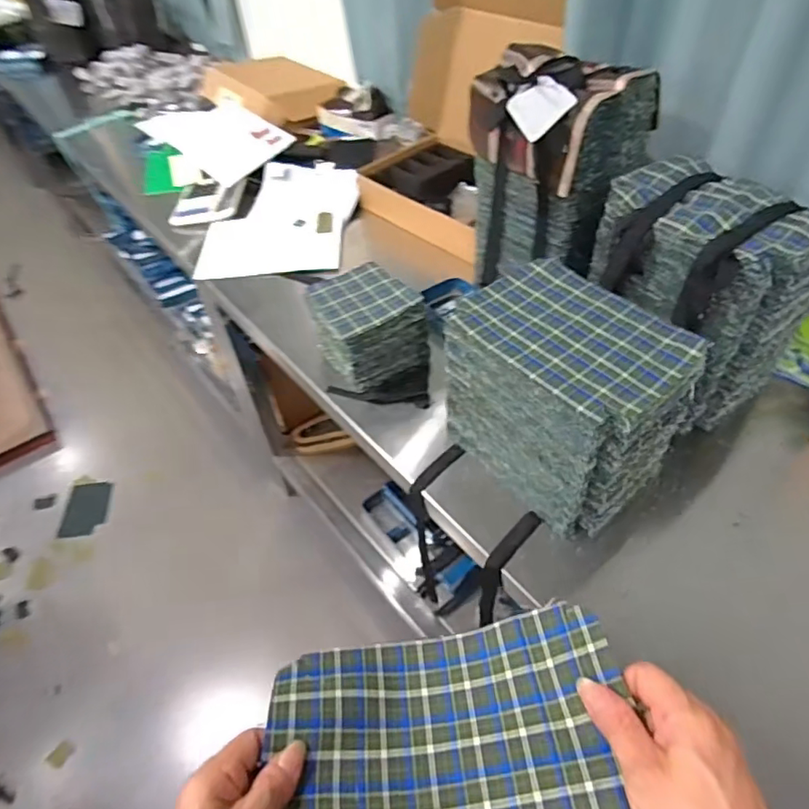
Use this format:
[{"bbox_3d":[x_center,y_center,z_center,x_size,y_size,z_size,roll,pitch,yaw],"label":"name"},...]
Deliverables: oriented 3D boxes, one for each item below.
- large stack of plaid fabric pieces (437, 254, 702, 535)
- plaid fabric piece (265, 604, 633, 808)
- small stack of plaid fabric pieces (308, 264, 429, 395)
[{"bbox_3d":[0.204,-0.011,0.738,0.194,0.212,0.249,-33,54,-23],"label":"large stack of plaid fabric pieces"},{"bbox_3d":[0.030,0.239,0.366,0.226,0.048,0.184,-7,48,-2],"label":"plaid fabric piece"},{"bbox_3d":[-0.060,-0.123,0.928,0.151,0.131,0.162,-24,51,-17],"label":"small stack of plaid fabric pieces"}]

